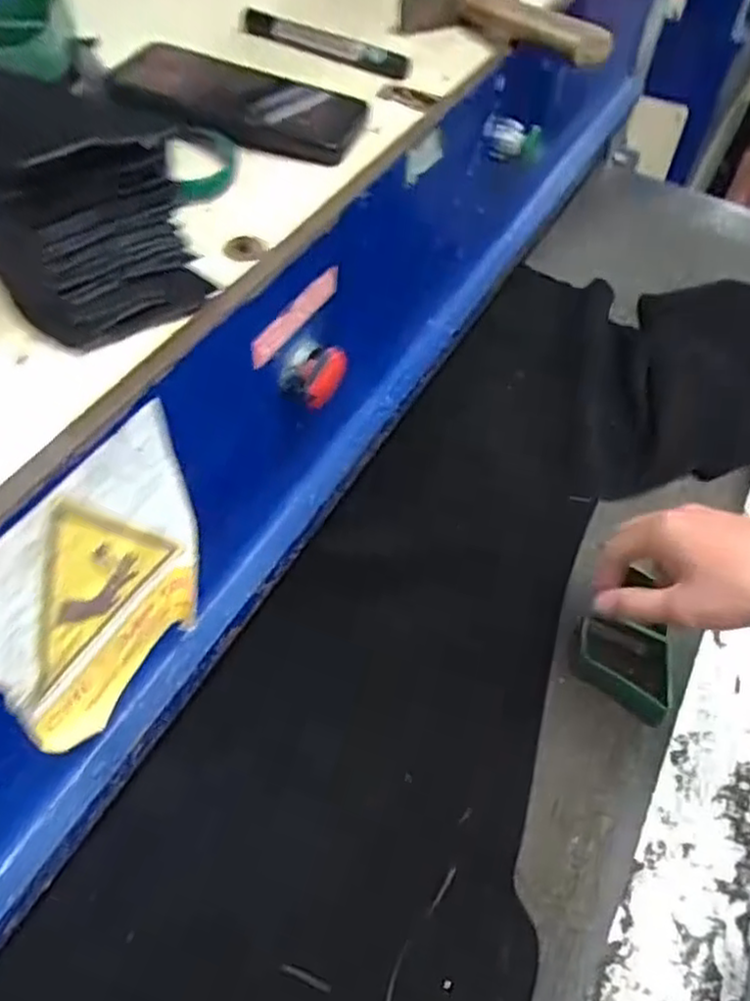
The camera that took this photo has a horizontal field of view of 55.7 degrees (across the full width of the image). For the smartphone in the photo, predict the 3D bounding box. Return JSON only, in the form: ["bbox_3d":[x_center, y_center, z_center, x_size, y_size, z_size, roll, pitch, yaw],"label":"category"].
[{"bbox_3d":[-0.087,-0.254,0.449,0.147,0.016,0.072,14,61,2],"label":"smartphone"}]

